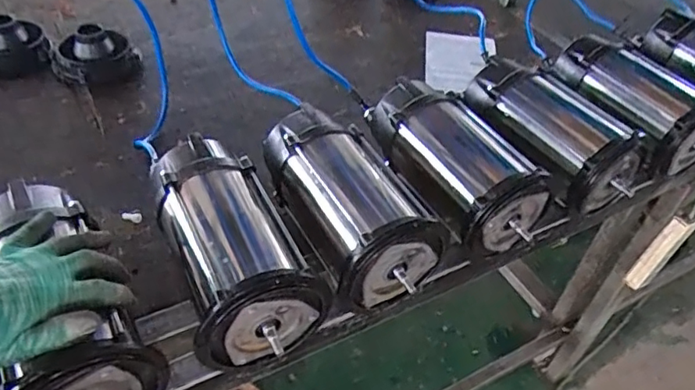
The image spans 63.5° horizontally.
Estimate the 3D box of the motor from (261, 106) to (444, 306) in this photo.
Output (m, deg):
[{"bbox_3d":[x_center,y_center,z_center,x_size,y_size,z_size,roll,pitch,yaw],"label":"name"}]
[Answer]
[{"bbox_3d":[0.011,0.005,0.698,0.151,0.128,0.249,-15,49,-20],"label":"motor"}]

